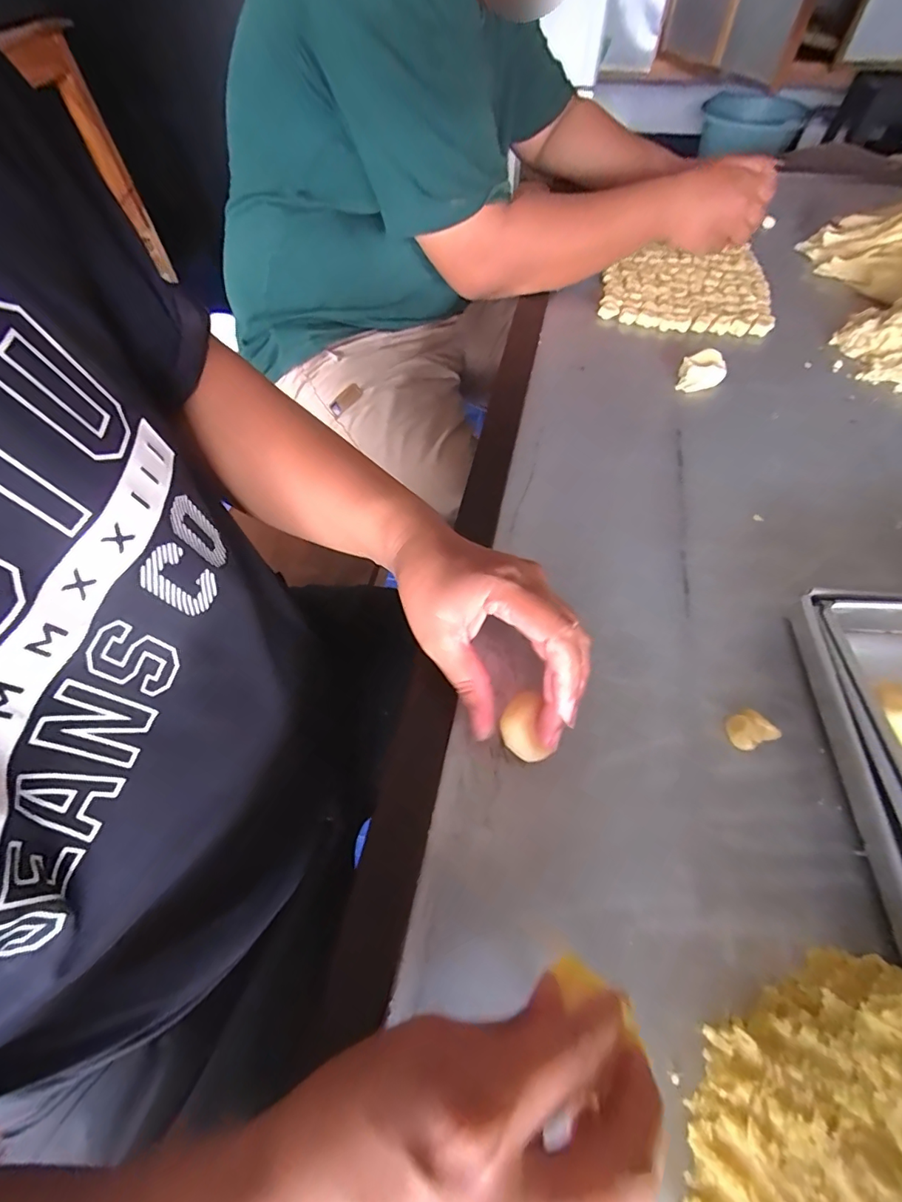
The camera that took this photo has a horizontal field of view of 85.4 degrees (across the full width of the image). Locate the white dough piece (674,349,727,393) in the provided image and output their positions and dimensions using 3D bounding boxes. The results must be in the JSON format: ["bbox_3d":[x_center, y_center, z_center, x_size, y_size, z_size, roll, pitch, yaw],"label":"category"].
[{"bbox_3d":[0.262,-0.238,0.510,0.043,0.031,0.033,23,61,15],"label":"white dough piece"}]

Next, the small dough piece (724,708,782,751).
[{"bbox_3d":[0.193,0.082,0.315,0.025,0.013,0.022,-19,59,-10],"label":"small dough piece"}]

